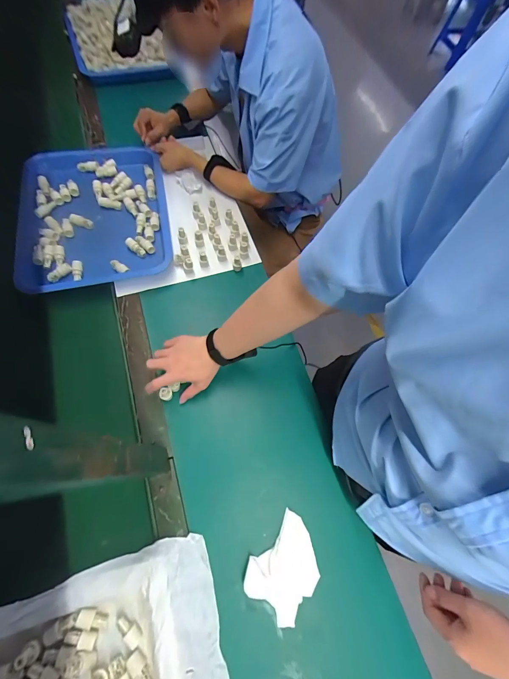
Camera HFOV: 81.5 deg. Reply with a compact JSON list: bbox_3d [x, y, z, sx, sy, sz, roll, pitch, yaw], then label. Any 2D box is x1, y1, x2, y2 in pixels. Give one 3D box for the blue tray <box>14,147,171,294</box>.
[{"bbox_3d":[-0.403,-0.315,0.742,0.343,0.036,0.433,-11,68,-6],"label":"blue tray"}]

